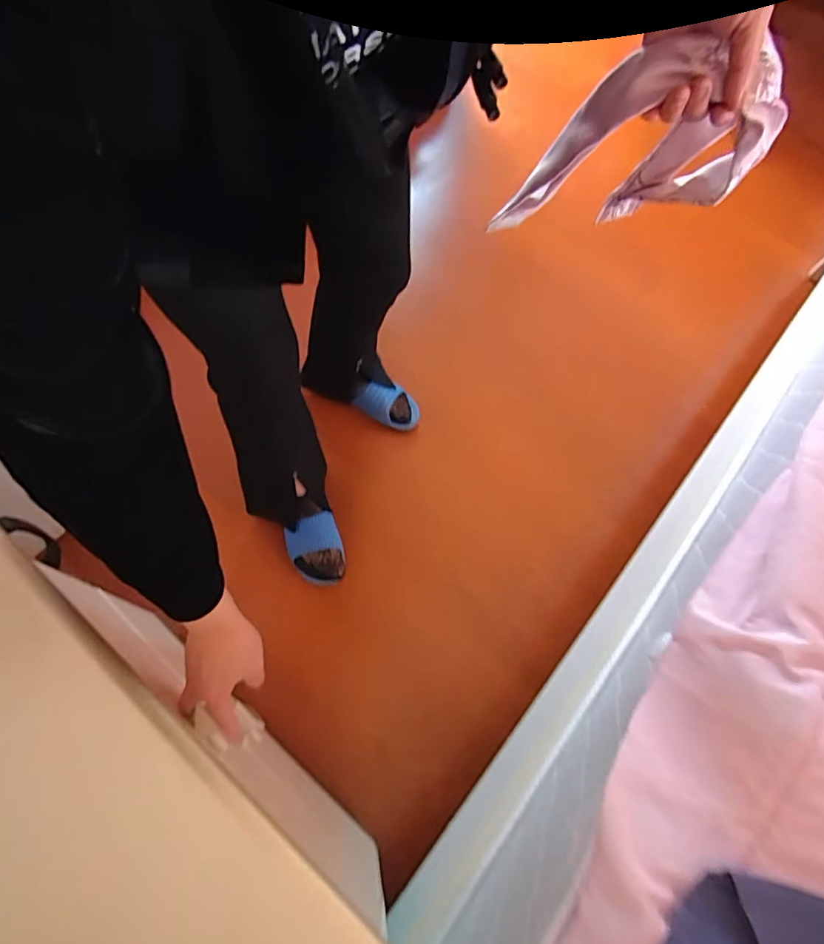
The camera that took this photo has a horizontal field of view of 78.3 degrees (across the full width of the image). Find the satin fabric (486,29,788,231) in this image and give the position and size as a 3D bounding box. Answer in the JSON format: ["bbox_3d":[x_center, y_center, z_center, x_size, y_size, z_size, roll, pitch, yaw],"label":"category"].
[{"bbox_3d":[0.203,-0.296,0.462,0.197,0.179,0.136,13,59,8],"label":"satin fabric"}]

